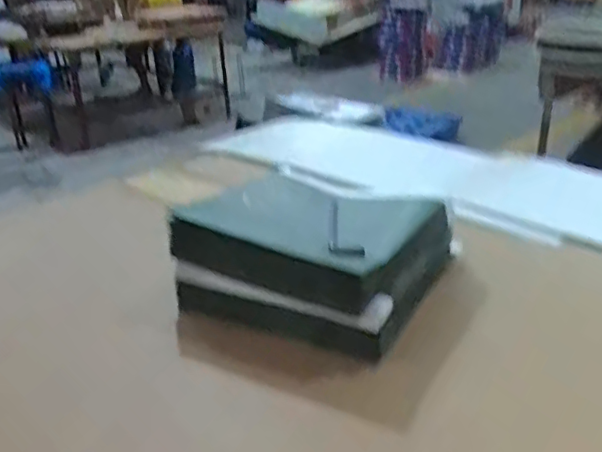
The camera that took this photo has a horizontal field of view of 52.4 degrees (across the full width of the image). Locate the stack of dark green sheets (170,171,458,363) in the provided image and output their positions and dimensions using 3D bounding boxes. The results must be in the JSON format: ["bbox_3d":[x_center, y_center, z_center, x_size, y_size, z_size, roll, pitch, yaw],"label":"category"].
[{"bbox_3d":[0.025,0.032,0.905,0.340,0.137,0.343,10,27,28],"label":"stack of dark green sheets"}]

